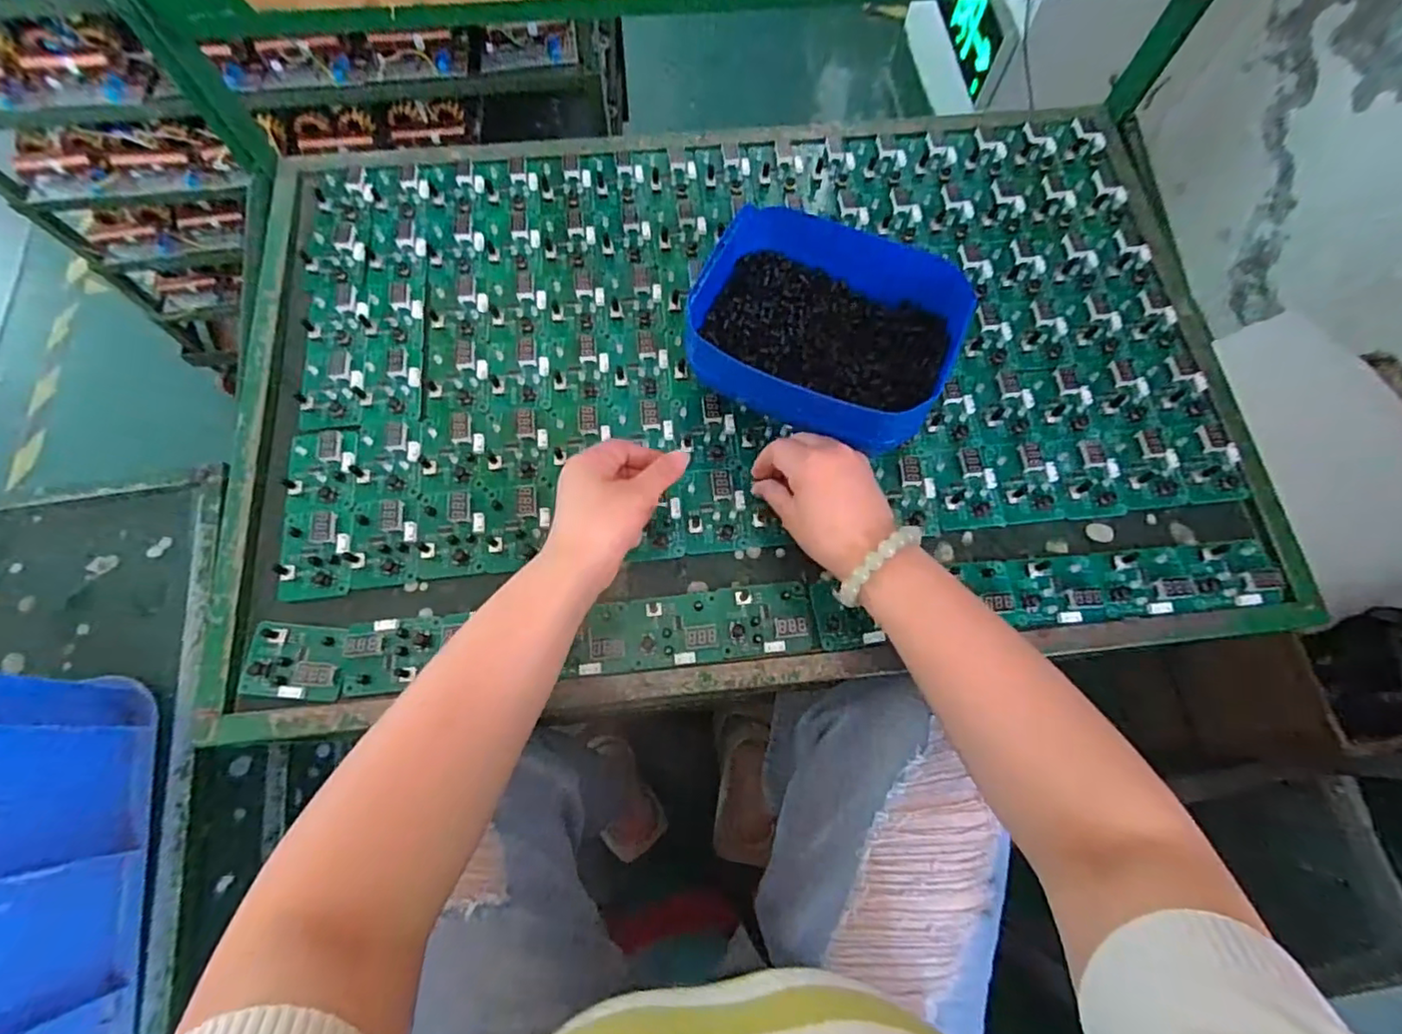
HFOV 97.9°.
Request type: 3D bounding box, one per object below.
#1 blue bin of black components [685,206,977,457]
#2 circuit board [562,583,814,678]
[{"bbox_3d":[0.105,-0.147,0.490,0.211,0.075,0.183,18,72,6],"label":"blue bin of black components"},{"bbox_3d":[-0.005,0.081,0.446,0.177,0.009,0.050,-7,71,-3],"label":"circuit board"}]

